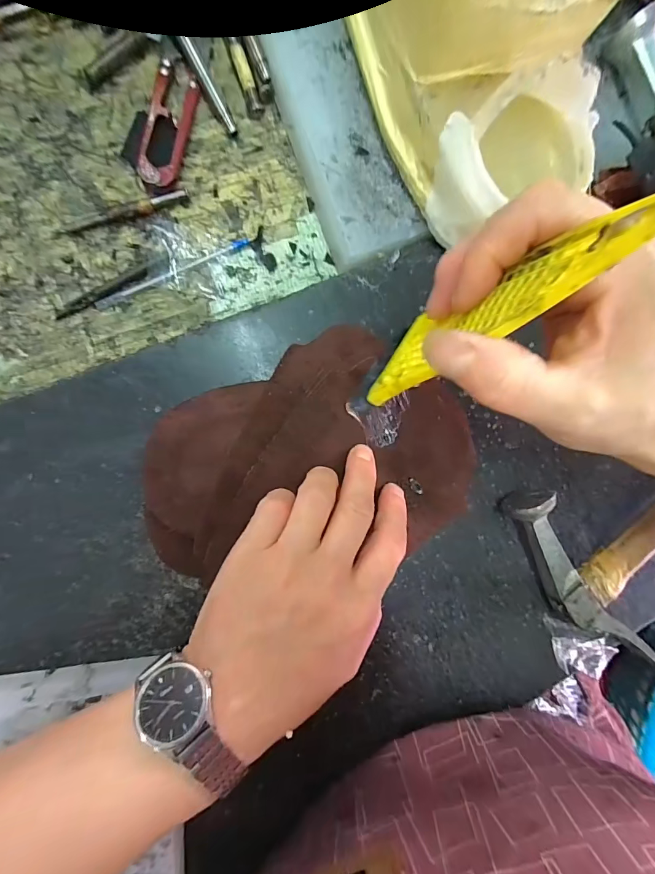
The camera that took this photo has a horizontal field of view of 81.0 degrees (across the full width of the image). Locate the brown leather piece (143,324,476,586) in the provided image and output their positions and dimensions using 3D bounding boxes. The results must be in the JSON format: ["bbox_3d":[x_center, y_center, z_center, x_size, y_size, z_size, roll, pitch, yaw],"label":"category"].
[{"bbox_3d":[-0.008,0.020,0.215,0.178,0.013,0.127,-26,97,-4],"label":"brown leather piece"}]

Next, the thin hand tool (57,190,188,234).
[{"bbox_3d":[-0.119,-0.132,0.225,0.073,0.011,0.006,-23,96,-10],"label":"thin hand tool"}]

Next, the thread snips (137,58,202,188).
[{"bbox_3d":[-0.095,-0.185,0.227,0.022,0.011,0.071,13,89,-11],"label":"thread snips"}]

